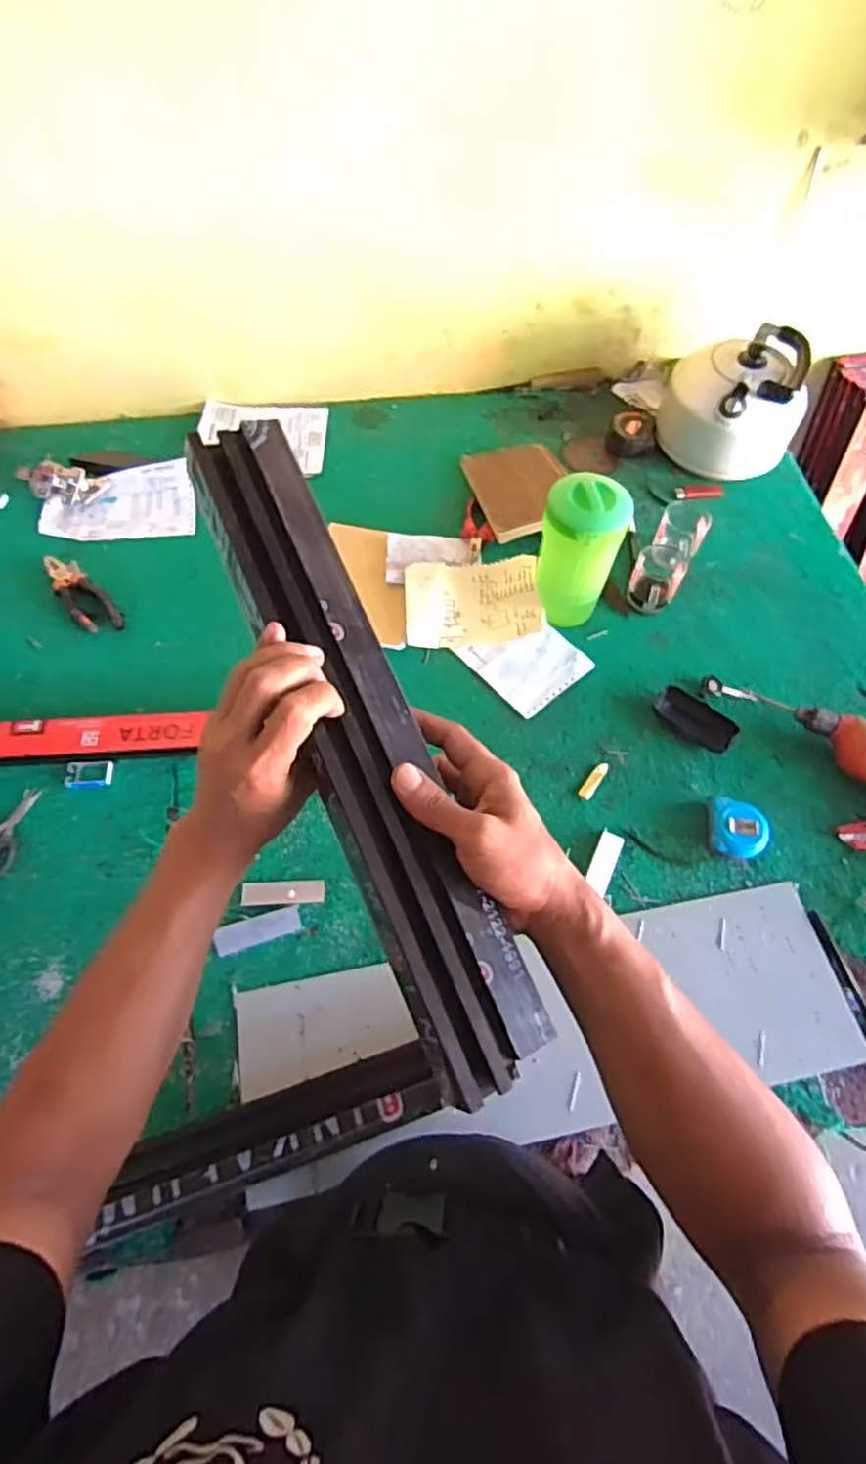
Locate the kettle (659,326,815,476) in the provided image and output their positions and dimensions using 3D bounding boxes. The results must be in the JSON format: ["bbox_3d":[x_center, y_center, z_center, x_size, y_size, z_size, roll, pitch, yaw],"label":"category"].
[{"bbox_3d":[0.490,-0.533,1.099,0.189,0.165,0.168,-12,63,-8],"label":"kettle"}]

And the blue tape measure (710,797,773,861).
[{"bbox_3d":[0.381,0.119,0.823,0.073,0.039,0.076,12,62,5],"label":"blue tape measure"}]

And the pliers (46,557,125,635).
[{"bbox_3d":[-0.518,-0.200,0.982,0.055,0.021,0.163,-40,70,-20],"label":"pliers"}]

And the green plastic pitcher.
[{"bbox_3d":[0.195,-0.239,0.912,0.105,0.200,0.109,17,63,7],"label":"green plastic pitcher"}]

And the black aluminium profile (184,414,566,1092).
[{"bbox_3d":[-0.046,-0.007,0.421,0.077,0.022,0.442,-21,78,-12],"label":"black aluminium profile"}]

